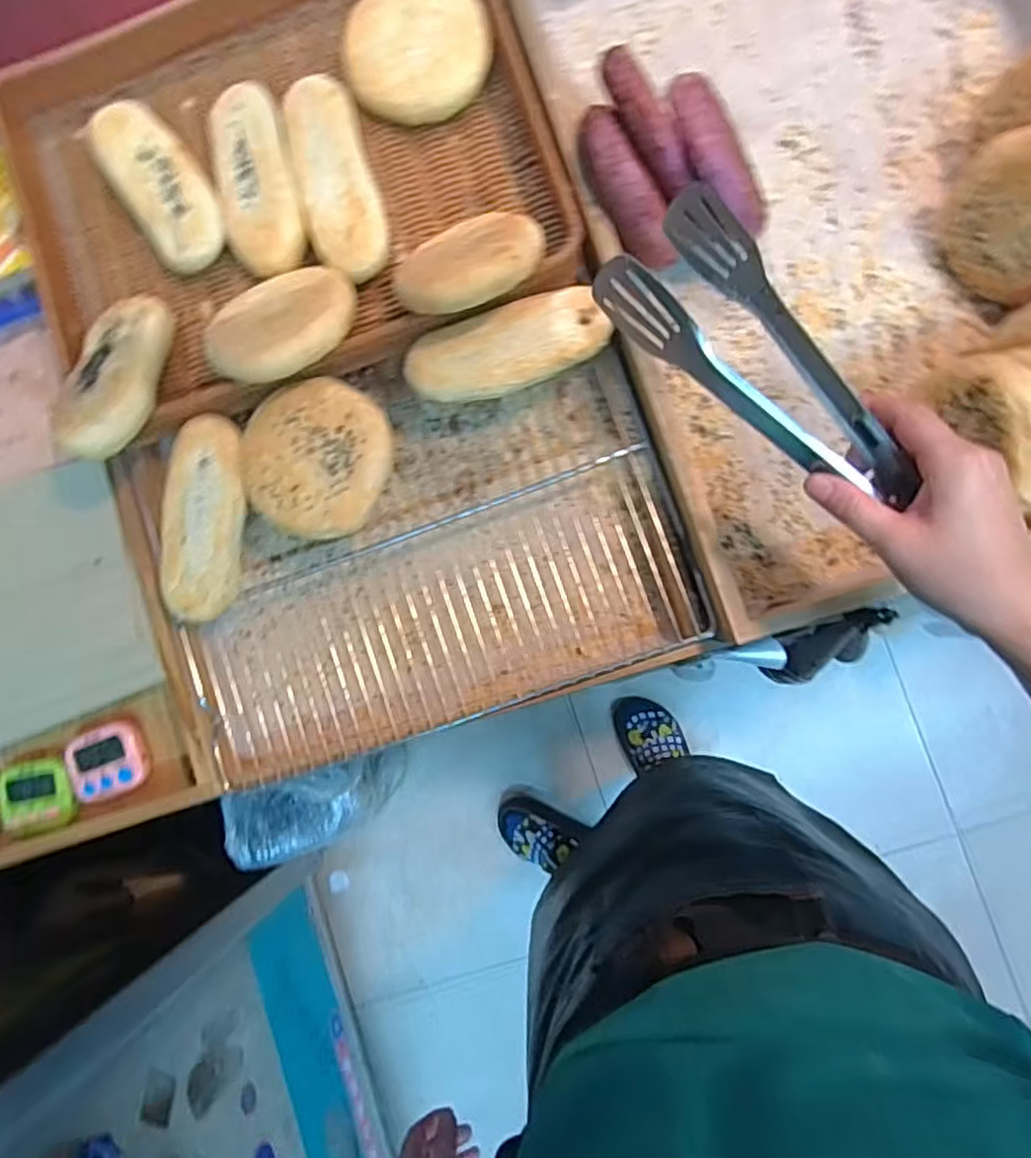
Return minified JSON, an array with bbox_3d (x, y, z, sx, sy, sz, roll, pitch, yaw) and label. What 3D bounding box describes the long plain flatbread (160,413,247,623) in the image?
[{"bbox_3d":[-0.237,-0.046,0.520,0.053,0.025,0.151,6,87,7],"label":"long plain flatbread"}]

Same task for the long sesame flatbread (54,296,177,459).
[{"bbox_3d":[-0.294,-0.152,0.502,0.054,0.028,0.145,-1,62,4],"label":"long sesame flatbread"}]

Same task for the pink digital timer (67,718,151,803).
[{"bbox_3d":[-0.348,0.156,0.581,0.062,0.015,0.059,-15,85,5],"label":"pink digital timer"}]

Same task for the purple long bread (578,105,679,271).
[{"bbox_3d":[0.079,-0.275,0.483,0.035,0.032,0.116,-29,99,2],"label":"purple long bread"}]

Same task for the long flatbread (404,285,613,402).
[{"bbox_3d":[-0.007,-0.171,0.501,0.149,0.027,0.058,-14,85,5],"label":"long flatbread"}]

